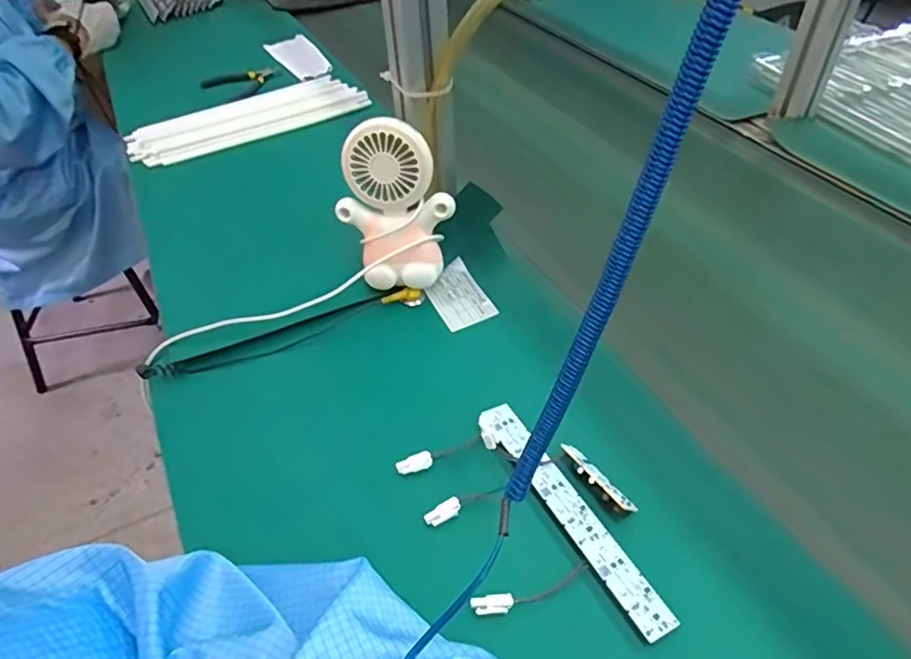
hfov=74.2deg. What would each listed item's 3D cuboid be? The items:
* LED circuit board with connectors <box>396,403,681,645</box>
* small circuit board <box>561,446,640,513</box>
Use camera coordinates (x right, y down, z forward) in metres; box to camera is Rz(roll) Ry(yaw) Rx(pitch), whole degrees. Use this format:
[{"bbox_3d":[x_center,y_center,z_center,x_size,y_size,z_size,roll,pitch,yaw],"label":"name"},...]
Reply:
[{"bbox_3d":[0.044,0.135,0.400,0.099,0.013,0.185,-22,48,-19],"label":"LED circuit board with connectors"},{"bbox_3d":[0.099,0.103,0.421,0.012,0.007,0.065,-27,50,-23],"label":"small circuit board"}]

